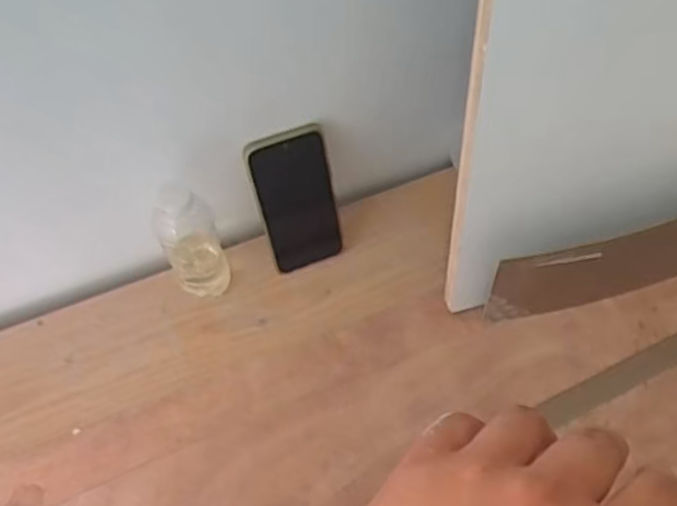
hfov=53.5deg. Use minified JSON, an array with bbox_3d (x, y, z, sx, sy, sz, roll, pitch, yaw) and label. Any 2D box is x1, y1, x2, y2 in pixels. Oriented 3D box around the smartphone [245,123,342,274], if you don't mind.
[{"bbox_3d":[-0.042,-0.051,0.695,0.077,0.170,0.012,-17,42,-7],"label":"smartphone"}]

